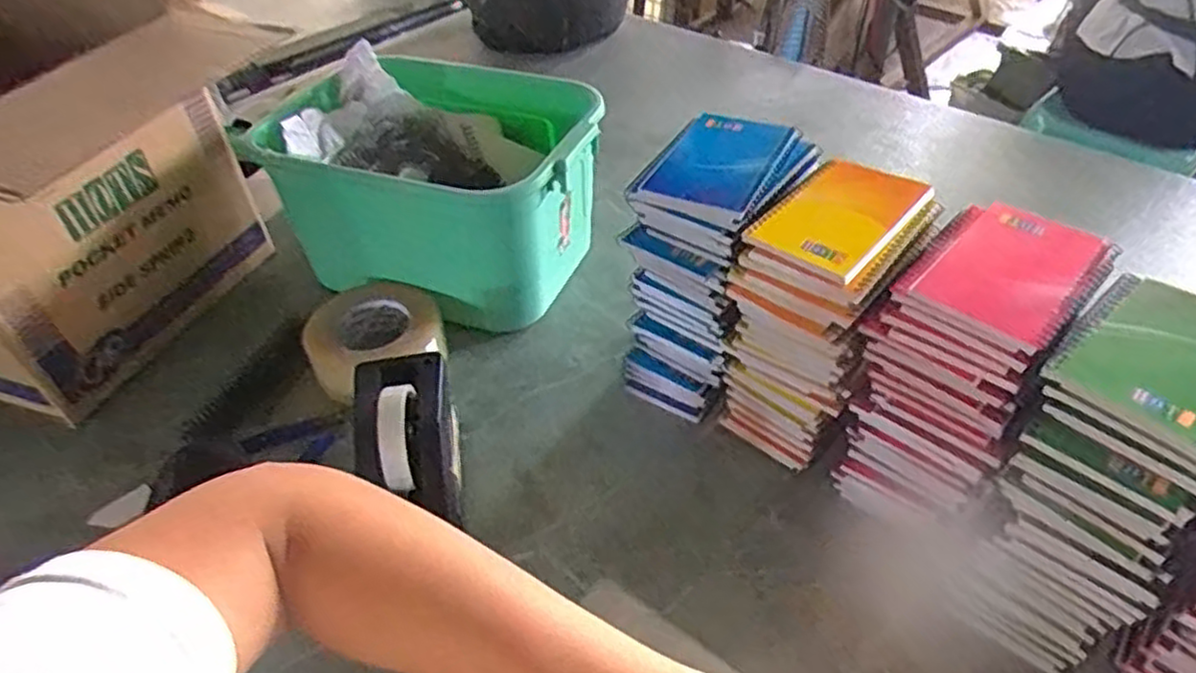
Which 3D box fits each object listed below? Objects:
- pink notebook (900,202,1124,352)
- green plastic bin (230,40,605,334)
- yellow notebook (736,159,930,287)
[{"bbox_3d":[0.271,-0.041,0.479,0.139,0.015,0.086,-34,52,-28],"label":"pink notebook"},{"bbox_3d":[-0.168,-0.166,0.825,0.341,0.180,0.250,11,44,15],"label":"green plastic bin"},{"bbox_3d":[0.172,-0.088,0.528,0.086,0.011,0.126,29,52,28],"label":"yellow notebook"}]

